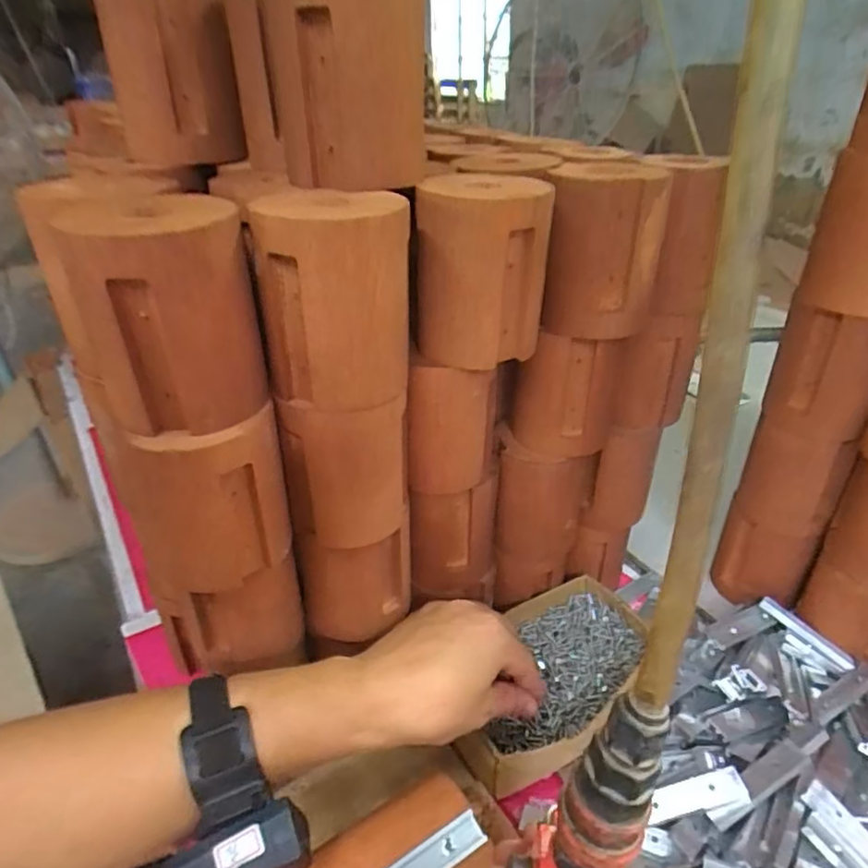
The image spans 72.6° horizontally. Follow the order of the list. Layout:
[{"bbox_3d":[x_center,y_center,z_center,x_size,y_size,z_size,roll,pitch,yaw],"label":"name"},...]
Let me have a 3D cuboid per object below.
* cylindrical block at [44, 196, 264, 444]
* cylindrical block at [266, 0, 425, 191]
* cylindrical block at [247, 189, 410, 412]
[{"bbox_3d":[-0.131,-0.060,0.291,0.079,0.111,0.074,-18,36,-24],"label":"cylindrical block"},{"bbox_3d":[-0.047,-0.187,0.319,0.081,0.096,0.082,-6,33,-6],"label":"cylindrical block"},{"bbox_3d":[-0.052,-0.071,0.313,0.079,0.104,0.062,-3,33,-3],"label":"cylindrical block"}]

